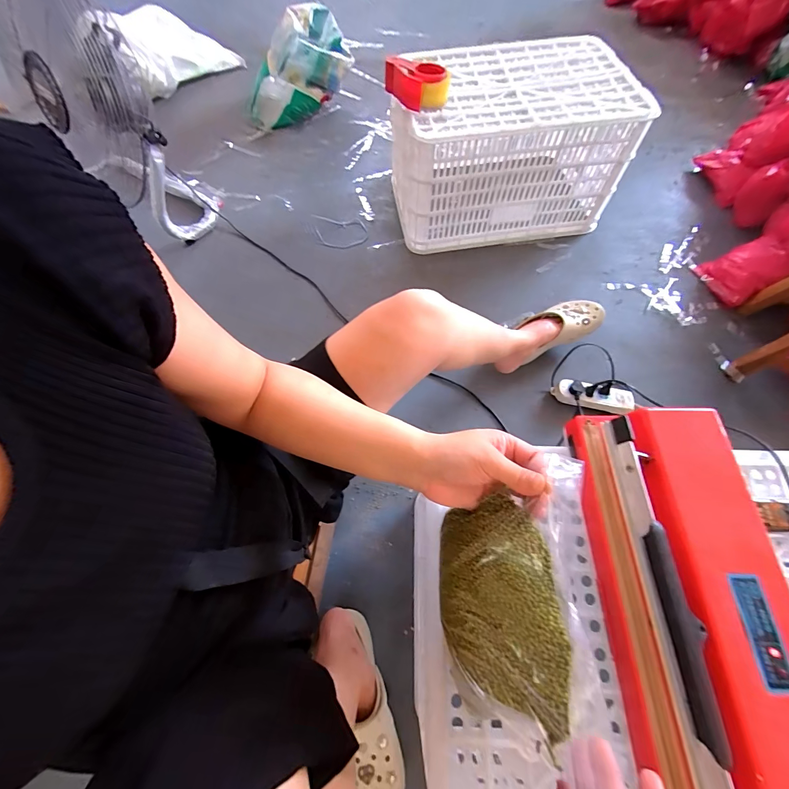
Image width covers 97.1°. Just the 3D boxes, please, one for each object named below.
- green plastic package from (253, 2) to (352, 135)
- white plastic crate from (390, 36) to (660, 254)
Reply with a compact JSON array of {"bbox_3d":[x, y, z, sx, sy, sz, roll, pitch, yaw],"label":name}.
[{"bbox_3d":[-0.359,-1.219,1.336,0.435,0.289,0.233,-21,66,-7],"label":"green plastic package"},{"bbox_3d":[0.306,-0.719,1.039,0.597,0.336,0.419,-7,66,0],"label":"white plastic crate"}]

